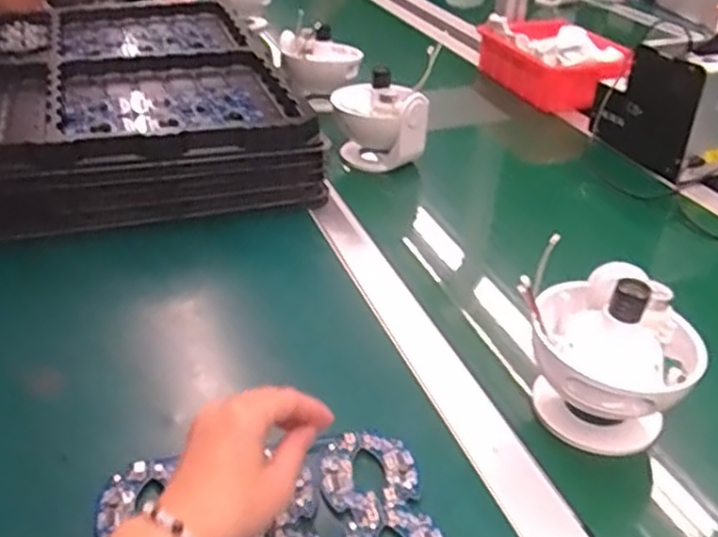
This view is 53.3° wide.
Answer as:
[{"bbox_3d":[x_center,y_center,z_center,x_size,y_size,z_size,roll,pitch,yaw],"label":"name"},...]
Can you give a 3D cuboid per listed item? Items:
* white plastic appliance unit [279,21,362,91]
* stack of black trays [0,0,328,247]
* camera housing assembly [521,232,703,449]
[{"bbox_3d":[-0.056,-0.312,1.052,0.120,0.080,0.060,-2,33,-7],"label":"white plastic appliance unit"},{"bbox_3d":[-0.381,-0.209,0.905,0.518,0.101,0.578,-10,35,-19],"label":"stack of black trays"},{"bbox_3d":[0.178,0.068,0.517,0.115,0.149,0.111,19,36,24],"label":"camera housing assembly"}]

